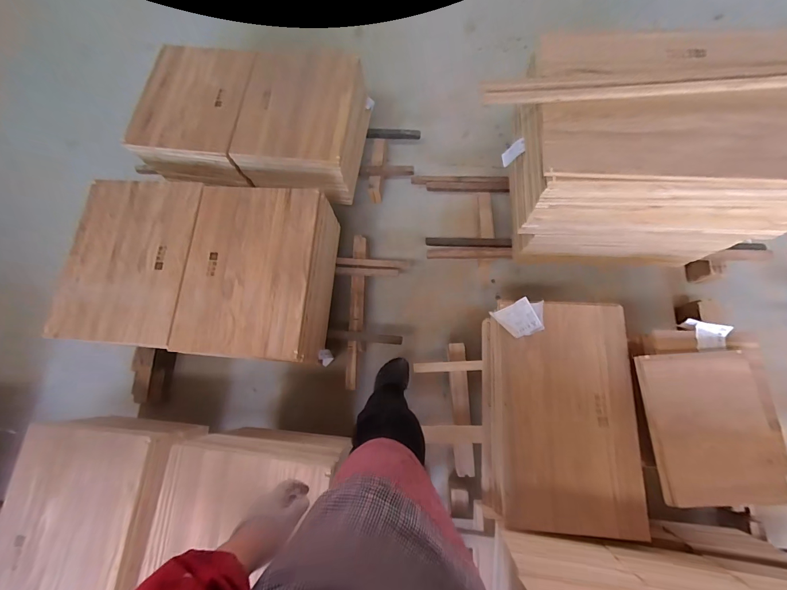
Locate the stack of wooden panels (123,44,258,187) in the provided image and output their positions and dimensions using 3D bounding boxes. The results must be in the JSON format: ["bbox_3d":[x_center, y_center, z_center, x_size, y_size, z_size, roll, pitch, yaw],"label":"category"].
[{"bbox_3d":[-0.623,-0.612,1.135,0.342,0.181,0.409,7,76,6],"label":"stack of wooden panels"}]

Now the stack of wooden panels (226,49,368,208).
[{"bbox_3d":[-0.306,-0.570,1.143,0.383,0.219,0.469,8,76,6],"label":"stack of wooden panels"}]

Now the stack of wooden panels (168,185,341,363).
[{"bbox_3d":[-0.391,-0.060,1.009,0.371,0.206,0.483,4,76,5],"label":"stack of wooden panels"}]

